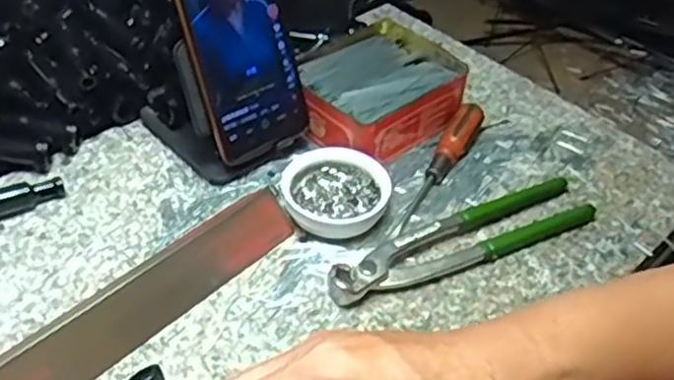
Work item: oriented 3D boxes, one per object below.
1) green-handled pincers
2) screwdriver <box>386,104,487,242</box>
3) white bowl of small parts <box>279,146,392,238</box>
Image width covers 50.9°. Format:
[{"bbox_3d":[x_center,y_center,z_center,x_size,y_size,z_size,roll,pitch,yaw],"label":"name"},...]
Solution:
[{"bbox_3d":[0.086,0.031,0.473,0.202,0.019,0.040,-18,48,-21],"label":"green-handled pincers"},{"bbox_3d":[0.074,-0.017,0.517,0.022,0.027,0.138,22,47,18],"label":"screwdriver"},{"bbox_3d":[-0.001,0.000,0.492,0.073,0.024,0.065,-2,44,-6],"label":"white bowl of small parts"}]

